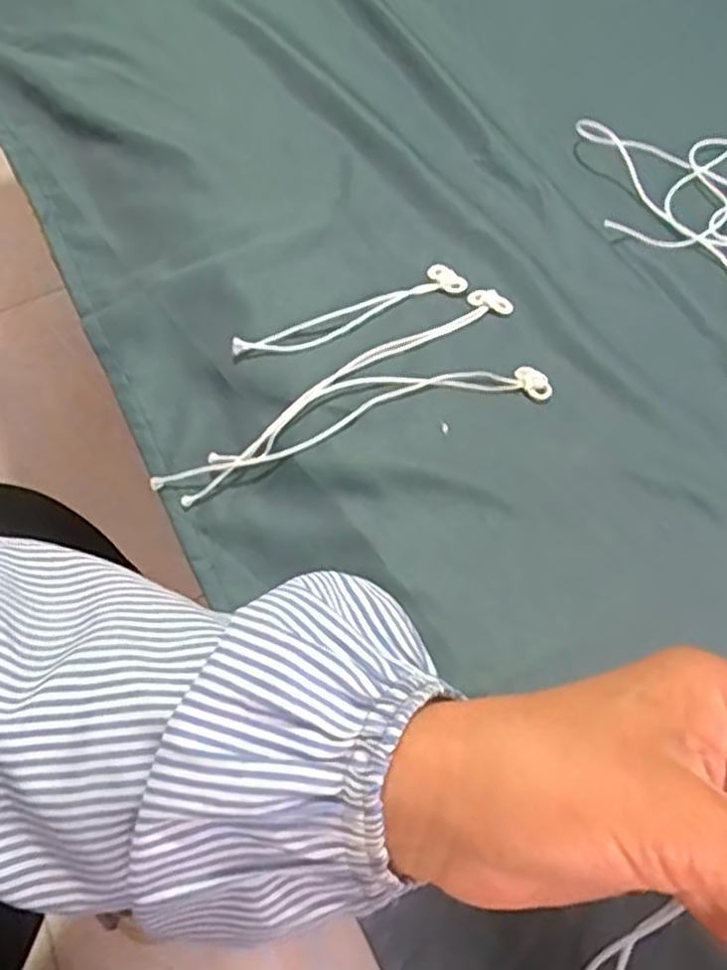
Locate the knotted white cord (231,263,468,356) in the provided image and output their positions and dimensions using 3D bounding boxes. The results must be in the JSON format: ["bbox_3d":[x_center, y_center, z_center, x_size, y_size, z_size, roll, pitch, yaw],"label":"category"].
[{"bbox_3d":[-0.005,-0.088,0.393,0.127,0.011,0.022,-26,65,-11],"label":"knotted white cord"}]

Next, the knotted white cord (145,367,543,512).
[{"bbox_3d":[-0.005,-0.032,0.369,0.194,0.011,0.038,-19,64,-7],"label":"knotted white cord"}]

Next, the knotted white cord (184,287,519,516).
[{"bbox_3d":[-0.006,-0.050,0.378,0.197,0.011,0.018,-33,66,-14],"label":"knotted white cord"}]

